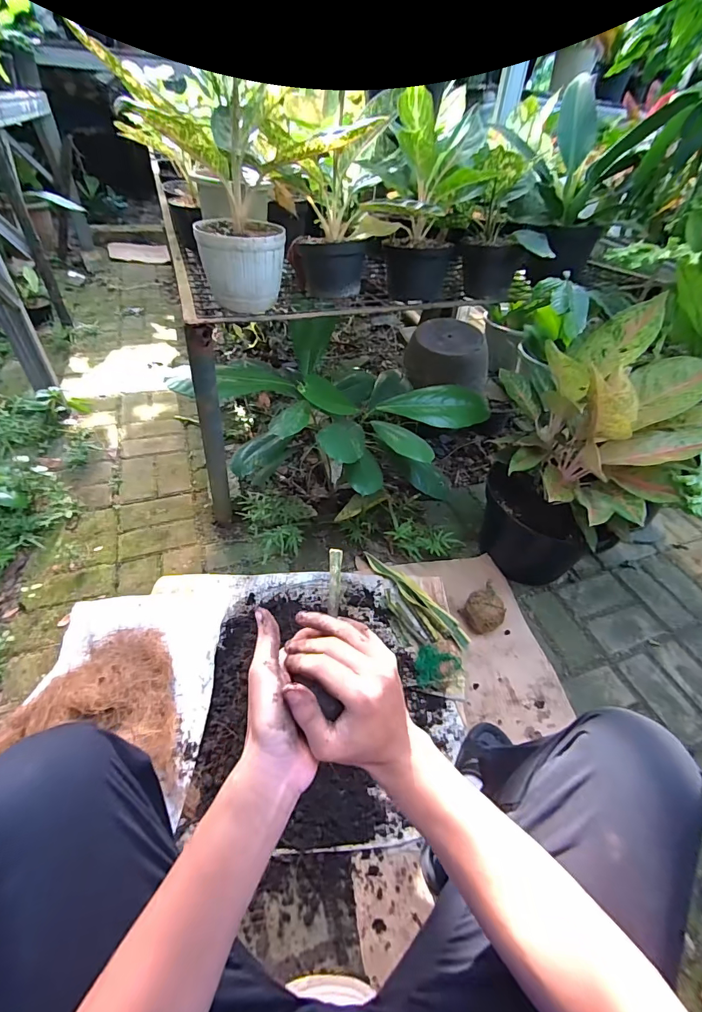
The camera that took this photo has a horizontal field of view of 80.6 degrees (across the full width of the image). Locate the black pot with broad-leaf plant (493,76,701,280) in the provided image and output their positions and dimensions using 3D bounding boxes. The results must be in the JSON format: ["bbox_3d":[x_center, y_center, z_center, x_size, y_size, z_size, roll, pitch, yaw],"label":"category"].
[{"bbox_3d":[0.454,-0.676,0.893,0.226,0.302,0.402,-1,44,-7],"label":"black pot with broad-leaf plant"}]

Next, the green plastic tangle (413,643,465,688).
[{"bbox_3d":[0.181,0.334,0.898,0.109,0.031,0.081,-16,51,-21],"label":"green plastic tangle"}]

